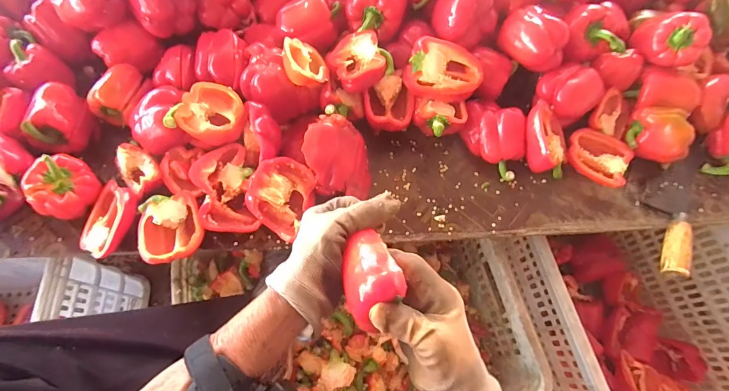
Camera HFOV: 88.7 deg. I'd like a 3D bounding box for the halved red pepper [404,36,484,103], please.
[{"bbox_3d":[0.120,-0.186,0.568,0.109,0.032,0.083,17,94,-11],"label":"halved red pepper"}]

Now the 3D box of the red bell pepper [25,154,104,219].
[{"bbox_3d":[-0.408,-0.011,0.507,0.061,0.069,0.080,28,70,9],"label":"red bell pepper"}]

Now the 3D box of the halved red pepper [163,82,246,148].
[{"bbox_3d":[-0.218,-0.116,0.529,0.090,0.046,0.080,18,68,5],"label":"halved red pepper"}]

